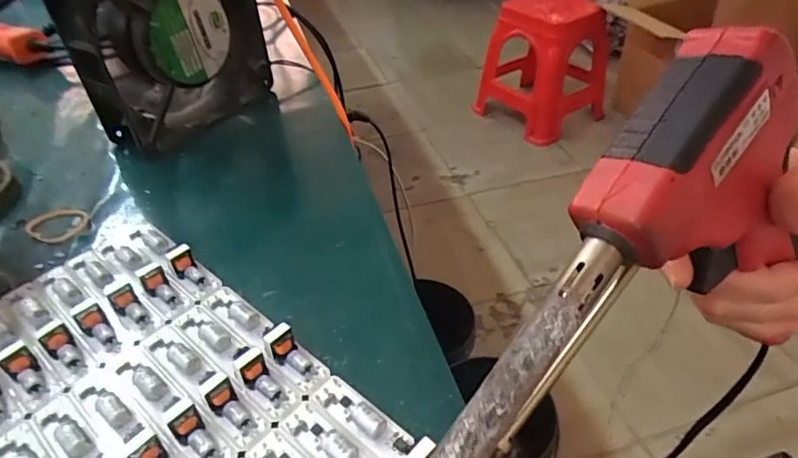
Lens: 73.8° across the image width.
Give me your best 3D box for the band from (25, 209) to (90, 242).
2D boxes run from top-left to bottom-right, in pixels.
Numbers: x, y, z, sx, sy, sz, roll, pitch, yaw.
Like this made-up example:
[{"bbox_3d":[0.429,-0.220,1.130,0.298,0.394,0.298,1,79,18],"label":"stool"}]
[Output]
[{"bbox_3d":[-0.192,-0.003,0.300,0.032,0.004,0.028,24,48,27],"label":"band"}]

